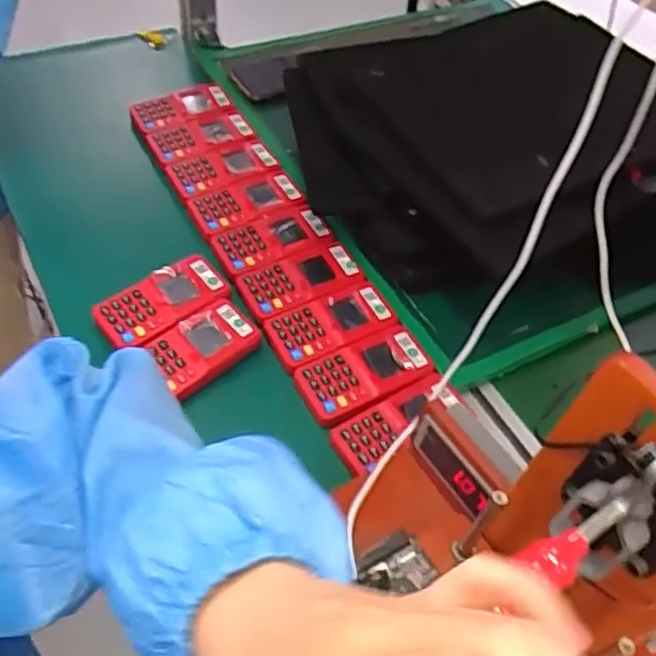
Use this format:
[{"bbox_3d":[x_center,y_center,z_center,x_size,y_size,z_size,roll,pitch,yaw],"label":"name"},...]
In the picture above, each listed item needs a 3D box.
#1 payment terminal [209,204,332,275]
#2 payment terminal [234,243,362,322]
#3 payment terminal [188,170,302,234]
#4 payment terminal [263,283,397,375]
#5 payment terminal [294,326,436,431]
[{"bbox_3d":[-0.060,-0.094,0.715,0.114,0.017,0.064,-21,57,-21],"label":"payment terminal"},{"bbox_3d":[-0.026,-0.048,0.672,0.117,0.015,0.056,-22,57,-22],"label":"payment terminal"},{"bbox_3d":[-0.091,-0.141,0.741,0.122,0.019,0.058,-24,58,-23],"label":"payment terminal"},{"bbox_3d":[0.003,-0.003,0.654,0.122,0.015,0.063,-22,57,-21],"label":"payment terminal"},{"bbox_3d":[0.036,0.042,0.625,0.125,0.018,0.064,-24,58,-23],"label":"payment terminal"}]

